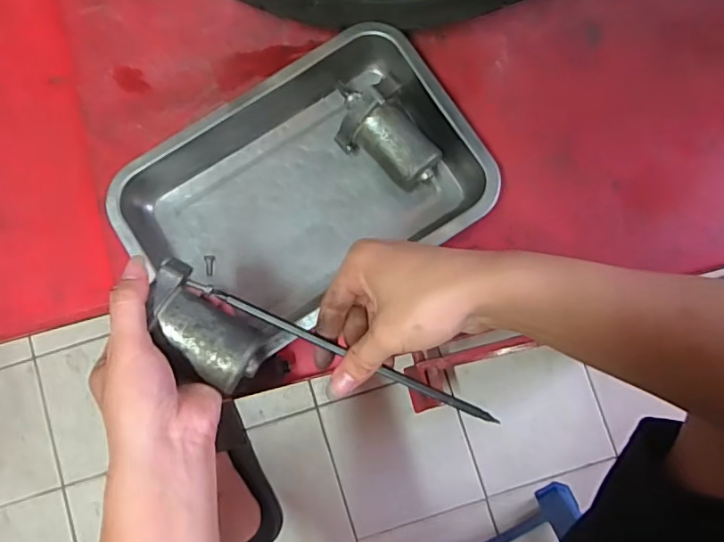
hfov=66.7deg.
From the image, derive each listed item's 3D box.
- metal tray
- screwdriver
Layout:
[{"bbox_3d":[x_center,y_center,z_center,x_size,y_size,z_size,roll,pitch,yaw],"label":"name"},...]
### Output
[{"bbox_3d":[-0.051,-0.070,0.502,0.307,0.052,0.212,-33,83,-2],"label":"metal tray"},{"bbox_3d":[-0.016,0.054,0.375,0.227,0.011,0.006,24,84,2],"label":"screwdriver"}]

